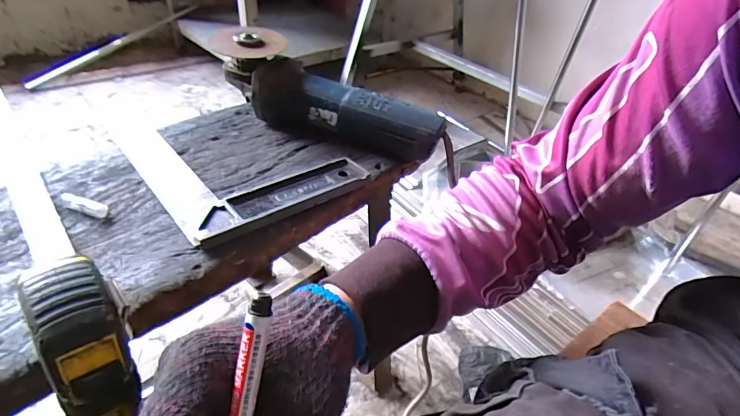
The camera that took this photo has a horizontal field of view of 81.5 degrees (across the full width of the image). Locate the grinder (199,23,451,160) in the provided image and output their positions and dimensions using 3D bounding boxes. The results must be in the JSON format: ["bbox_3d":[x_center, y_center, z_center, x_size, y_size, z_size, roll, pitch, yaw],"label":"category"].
[{"bbox_3d":[-0.057,-0.130,0.509,0.294,0.098,0.091,27,43,24],"label":"grinder"}]

